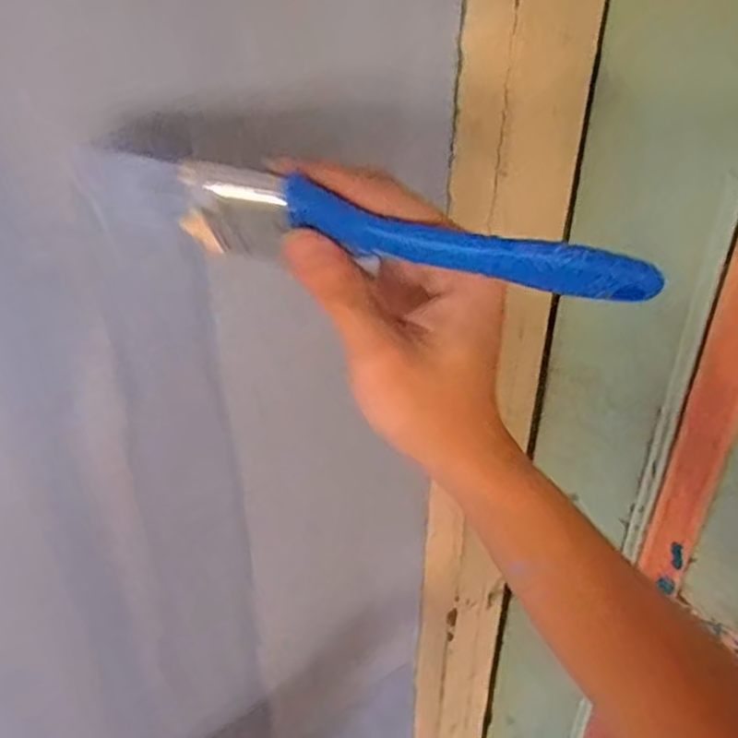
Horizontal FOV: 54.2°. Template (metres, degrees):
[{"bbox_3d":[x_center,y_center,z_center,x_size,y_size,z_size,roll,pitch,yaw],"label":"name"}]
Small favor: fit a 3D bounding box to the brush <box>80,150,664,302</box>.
[{"bbox_3d":[-0.003,-0.044,0.244,0.189,0.036,0.022,12,34,5],"label":"brush"}]

